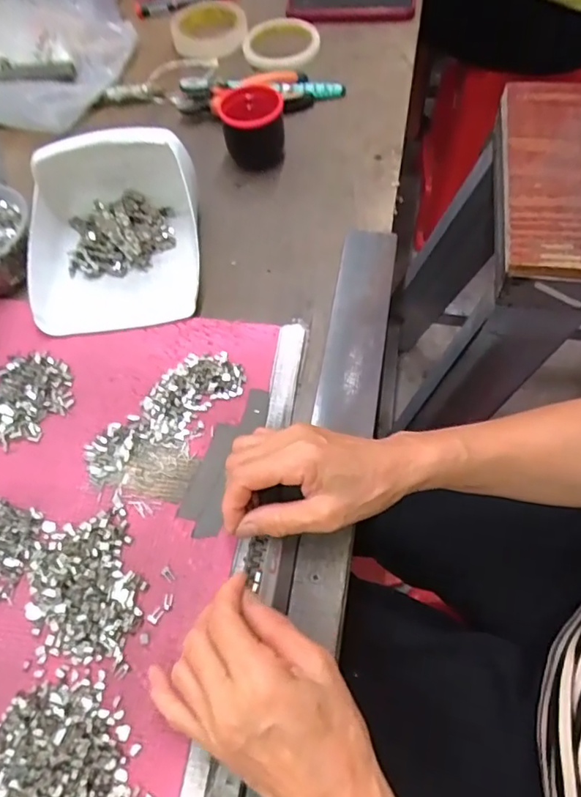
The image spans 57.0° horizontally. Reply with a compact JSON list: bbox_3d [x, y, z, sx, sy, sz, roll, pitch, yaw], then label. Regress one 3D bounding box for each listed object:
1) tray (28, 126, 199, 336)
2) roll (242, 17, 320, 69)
[{"bbox_3d":[-0.165,-0.156,0.486,0.152,0.084,0.172,-5,62,1],"label":"tray"},{"bbox_3d":[-0.010,-0.458,0.690,0.097,0.023,0.097,7,63,7],"label":"roll"}]

